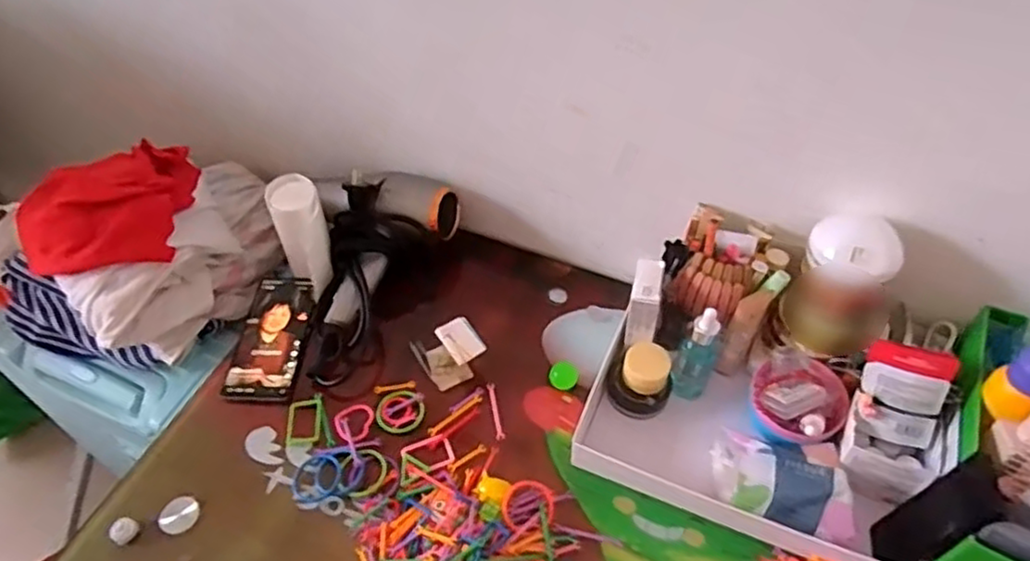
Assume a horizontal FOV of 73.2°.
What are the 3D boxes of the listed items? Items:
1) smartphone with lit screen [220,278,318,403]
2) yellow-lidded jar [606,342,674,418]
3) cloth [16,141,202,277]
[{"bbox_3d":[-0.265,0.062,0.765,0.074,0.015,0.153,7,54,2],"label":"smartphone with lit screen"},{"bbox_3d":[0.126,0.100,0.699,0.061,0.057,0.053,23,56,19],"label":"yellow-lidded jar"},{"bbox_3d":[-0.449,-0.086,0.761,0.166,0.056,0.153,-4,51,-2],"label":"cloth"}]

